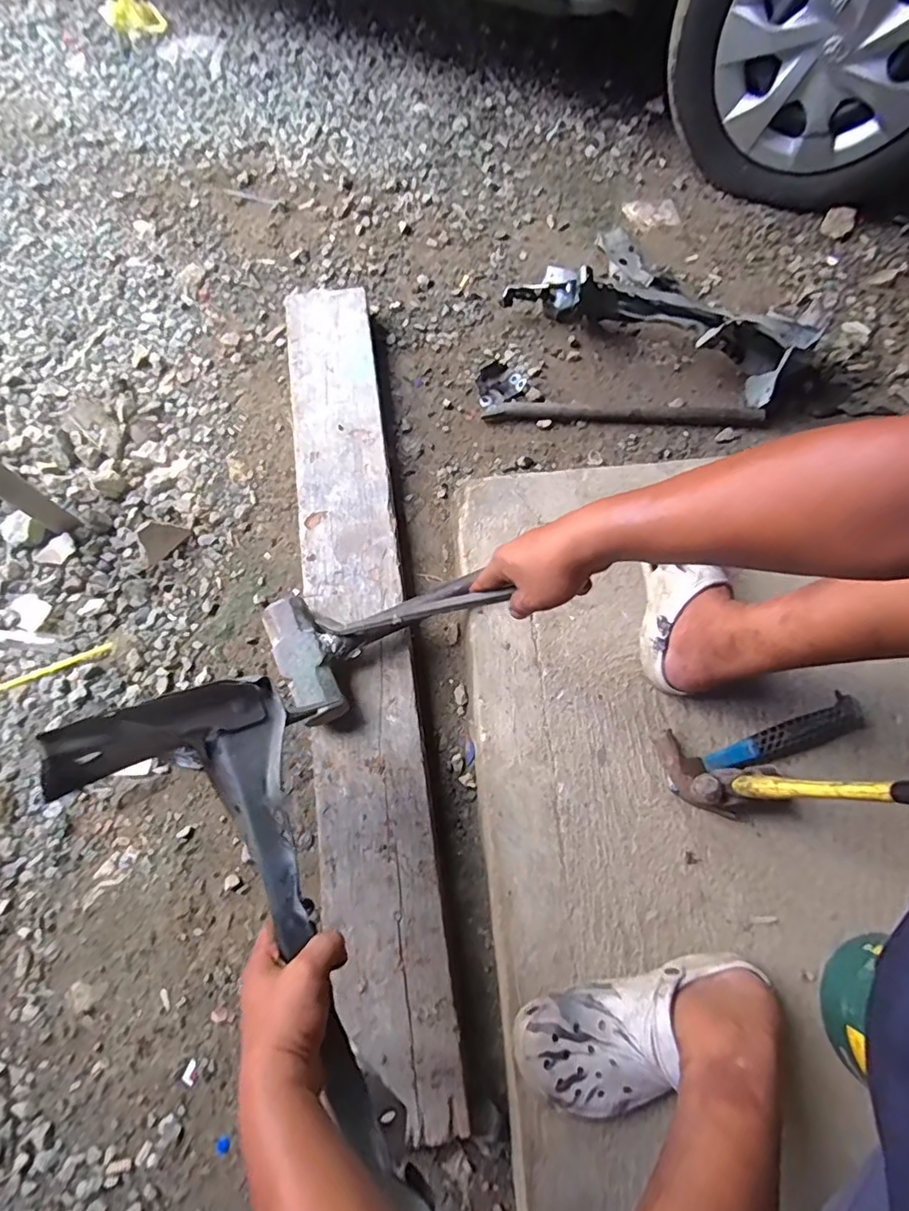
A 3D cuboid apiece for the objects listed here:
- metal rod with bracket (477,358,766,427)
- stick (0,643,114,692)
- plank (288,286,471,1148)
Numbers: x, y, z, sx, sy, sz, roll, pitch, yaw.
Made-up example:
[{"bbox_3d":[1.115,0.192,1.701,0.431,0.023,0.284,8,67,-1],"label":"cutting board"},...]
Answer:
[{"bbox_3d":[0.292,-0.380,0.995,0.492,0.031,0.124,4,71,3],"label":"metal rod with bracket"},{"bbox_3d":[-0.652,0.110,0.848,0.250,0.004,0.015,-21,72,-5],"label":"stick"},{"bbox_3d":[-0.144,0.004,0.808,0.171,0.048,1.258,-8,71,-1],"label":"plank"}]

